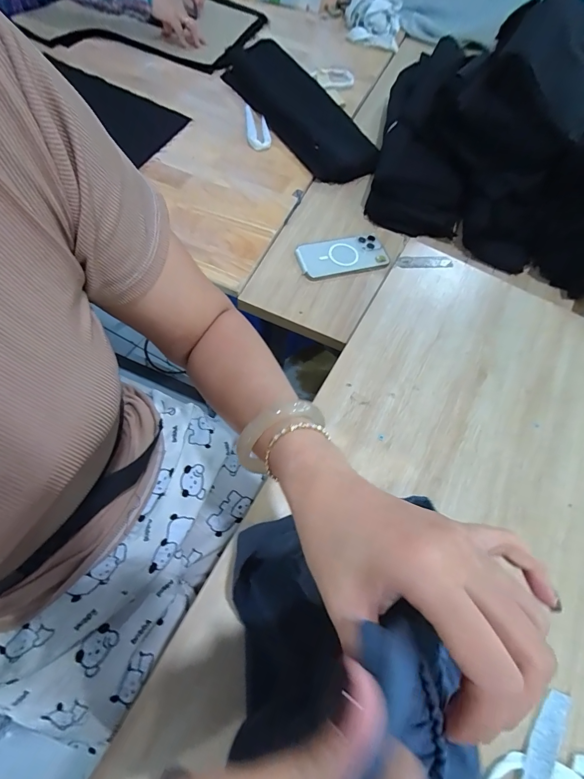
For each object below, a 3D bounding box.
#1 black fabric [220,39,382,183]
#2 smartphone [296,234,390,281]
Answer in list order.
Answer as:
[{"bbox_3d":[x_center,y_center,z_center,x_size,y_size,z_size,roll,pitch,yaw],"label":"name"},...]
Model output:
[{"bbox_3d":[0.014,-0.621,0.831,0.169,0.029,0.442,-32,74,-11],"label":"black fabric"},{"bbox_3d":[0.090,-0.242,0.677,0.161,0.009,0.080,-14,73,-12],"label":"smartphone"}]

